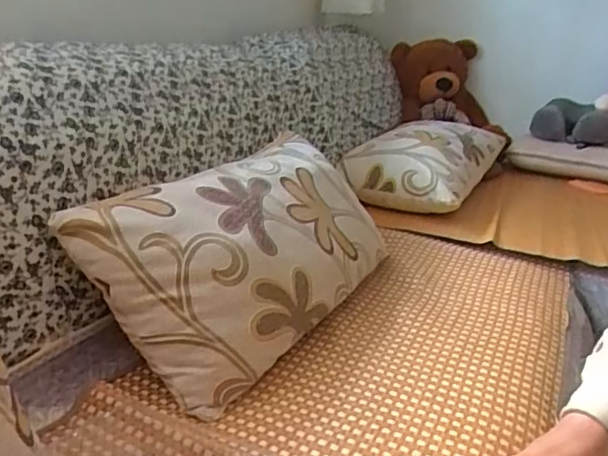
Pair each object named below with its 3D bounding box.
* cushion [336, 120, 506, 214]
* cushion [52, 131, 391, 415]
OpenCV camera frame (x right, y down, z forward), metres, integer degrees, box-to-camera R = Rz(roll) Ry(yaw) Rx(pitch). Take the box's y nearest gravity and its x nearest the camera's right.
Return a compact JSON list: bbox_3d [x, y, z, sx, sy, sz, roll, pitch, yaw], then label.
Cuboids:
[{"bbox_3d":[0.373,-0.203,1.757,0.337,0.164,0.668,13,24,23],"label":"cushion"},{"bbox_3d":[-0.070,0.019,0.992,0.336,0.130,0.611,49,39,7],"label":"cushion"}]

